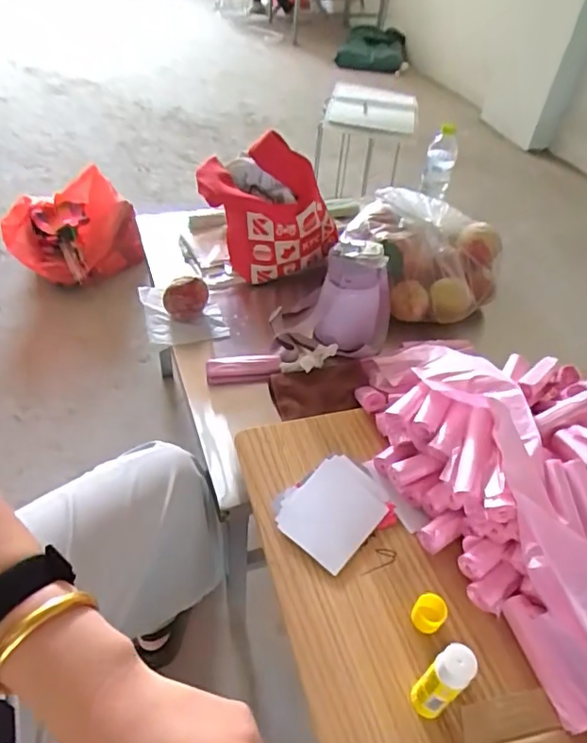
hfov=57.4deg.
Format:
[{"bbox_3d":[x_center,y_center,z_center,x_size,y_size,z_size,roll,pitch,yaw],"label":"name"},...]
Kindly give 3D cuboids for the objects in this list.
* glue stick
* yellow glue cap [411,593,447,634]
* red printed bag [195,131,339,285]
[{"bbox_3d":[0.126,0.266,0.457,0.030,0.101,0.029,3,44,-3],"label":"glue stick"},{"bbox_3d":[0.136,0.242,0.537,0.030,0.025,0.029,3,44,-3],"label":"yellow glue cap"},{"bbox_3d":[-0.049,-0.314,1.041,0.255,0.223,0.229,-1,44,-8],"label":"red printed bag"}]

